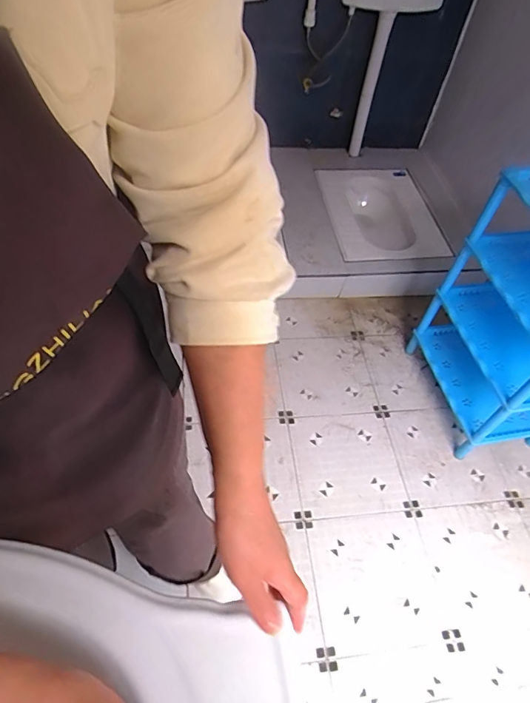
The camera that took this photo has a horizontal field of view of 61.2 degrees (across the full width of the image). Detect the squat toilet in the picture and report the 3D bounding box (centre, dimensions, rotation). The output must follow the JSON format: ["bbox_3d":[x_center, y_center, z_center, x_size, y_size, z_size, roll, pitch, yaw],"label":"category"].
[{"bbox_3d":[0.456,-0.531,1.865,0.443,0.180,0.590,-6,55,-10],"label":"squat toilet"}]

